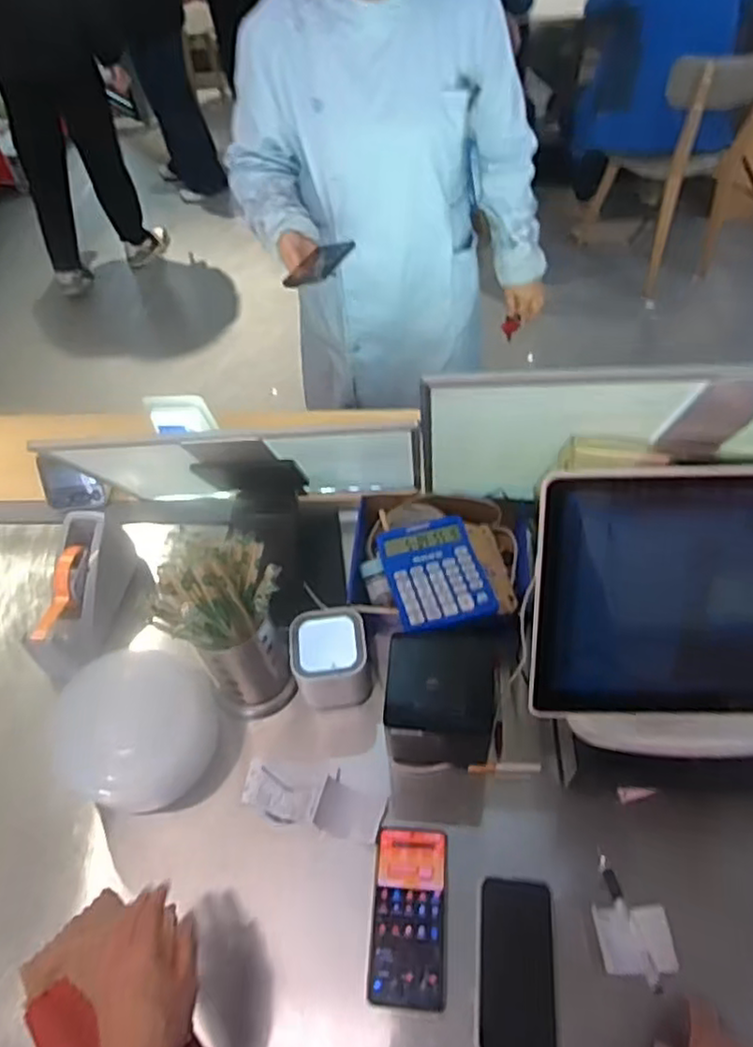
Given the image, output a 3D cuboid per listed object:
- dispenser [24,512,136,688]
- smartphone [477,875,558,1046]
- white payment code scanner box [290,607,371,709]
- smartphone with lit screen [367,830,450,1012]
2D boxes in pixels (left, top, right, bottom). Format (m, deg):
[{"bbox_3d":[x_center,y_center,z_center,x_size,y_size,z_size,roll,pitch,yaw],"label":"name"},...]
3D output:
[{"bbox_3d":[-0.414,0.099,0.922,0.078,0.124,0.231,6,69,10],"label":"dispenser"},{"bbox_3d":[0.142,0.447,0.672,0.074,0.006,0.155,1,60,10],"label":"smartphone"},{"bbox_3d":[-0.057,0.166,0.833,0.094,0.091,0.099,-9,53,-1],"label":"white payment code scanner box"},{"bbox_3d":[0.035,0.409,0.703,0.077,0.006,0.166,1,54,7],"label":"smartphone with lit screen"}]

